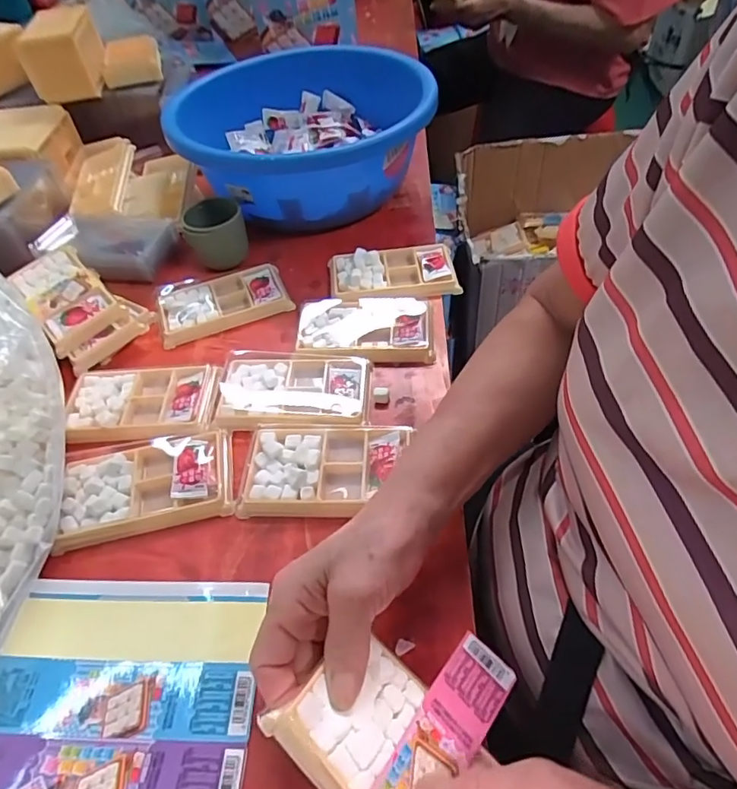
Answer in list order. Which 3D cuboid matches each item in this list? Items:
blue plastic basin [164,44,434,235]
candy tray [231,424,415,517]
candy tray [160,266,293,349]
[{"bbox_3d":[-0.083,-0.319,0.657,0.315,0.121,0.309,-2,51,3],"label":"blue plastic basin"},{"bbox_3d":[-0.034,0.056,0.405,0.128,0.013,0.077,-2,51,4],"label":"candy tray"},{"bbox_3d":[-0.156,-0.104,0.552,0.133,0.018,0.079,-18,52,-10],"label":"candy tray"}]

